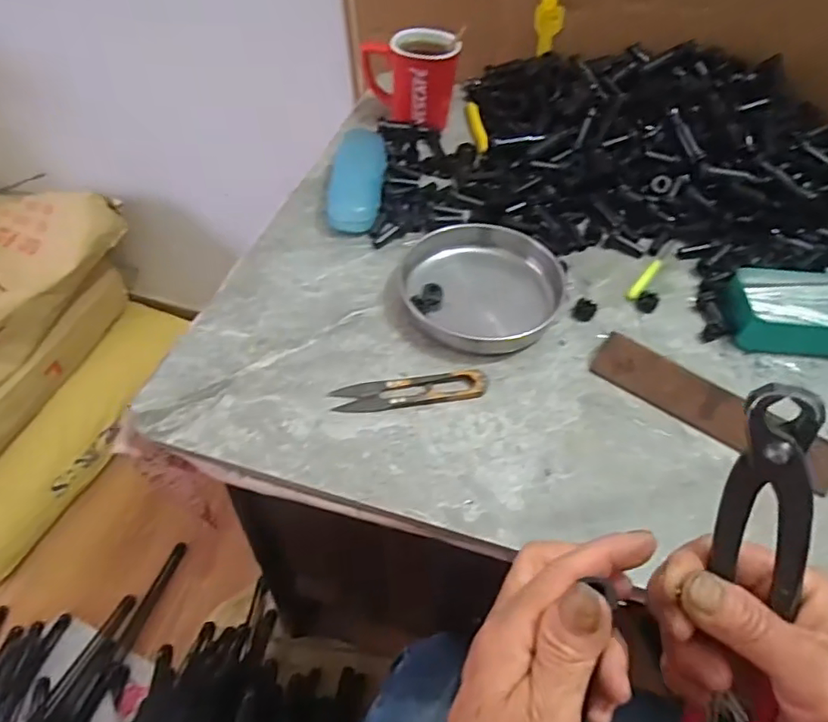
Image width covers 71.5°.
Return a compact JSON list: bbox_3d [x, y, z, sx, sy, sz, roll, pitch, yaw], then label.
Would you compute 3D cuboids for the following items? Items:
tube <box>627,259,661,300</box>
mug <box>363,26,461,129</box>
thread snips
[{"bbox_3d":[0.213,-0.077,0.528,0.011,0.006,0.067,33,57,20],"label":"tube"},{"bbox_3d":[-0.008,-0.335,0.679,0.108,0.086,0.070,19,54,11],"label":"mug"},{"bbox_3d":[-0.002,0.024,0.434,0.115,0.010,0.025,-5,53,-8],"label":"thread snips"}]

